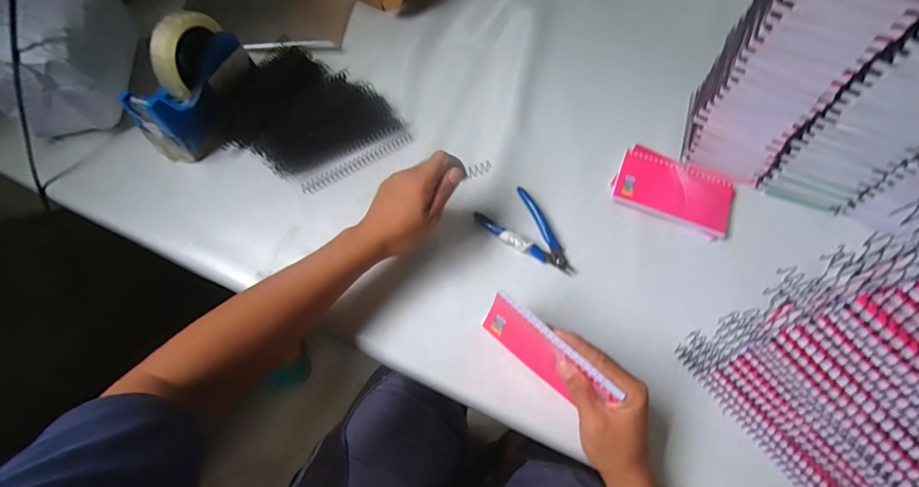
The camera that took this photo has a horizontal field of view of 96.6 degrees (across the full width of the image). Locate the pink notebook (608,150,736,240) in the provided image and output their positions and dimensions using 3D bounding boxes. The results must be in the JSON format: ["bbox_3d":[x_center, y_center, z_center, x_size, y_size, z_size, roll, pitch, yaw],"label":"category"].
[{"bbox_3d":[0.260,-0.063,0.496,0.134,0.009,0.079,21,67,11],"label":"pink notebook"}]

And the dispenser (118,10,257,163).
[{"bbox_3d":[-0.315,-0.190,0.494,0.057,0.116,0.163,26,68,13],"label":"dispenser"}]

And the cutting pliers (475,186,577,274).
[{"bbox_3d":[0.077,-0.005,0.467,0.072,0.014,0.116,-28,67,-12],"label":"cutting pliers"}]

